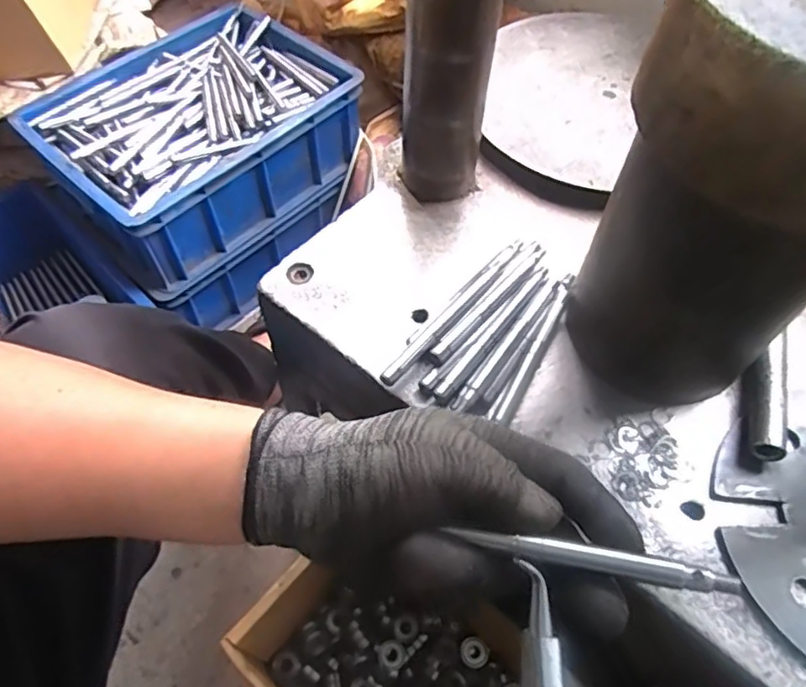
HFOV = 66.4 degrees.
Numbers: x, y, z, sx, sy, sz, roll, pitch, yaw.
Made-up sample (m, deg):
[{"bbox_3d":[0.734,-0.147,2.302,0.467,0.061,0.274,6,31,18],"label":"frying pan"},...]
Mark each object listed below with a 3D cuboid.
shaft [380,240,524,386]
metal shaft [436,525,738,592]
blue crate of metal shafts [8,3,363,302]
[{"bbox_3d":[0.041,-0.027,0.455,0.013,0.010,0.170,36,63,20],"label":"shaft"},{"bbox_3d":[0.077,0.090,0.260,0.113,0.006,0.010,3,55,23],"label":"metal shaft"},{"bbox_3d":[-0.294,-0.305,0.919,0.290,0.145,0.401,38,64,21],"label":"blue crate of metal shafts"}]

